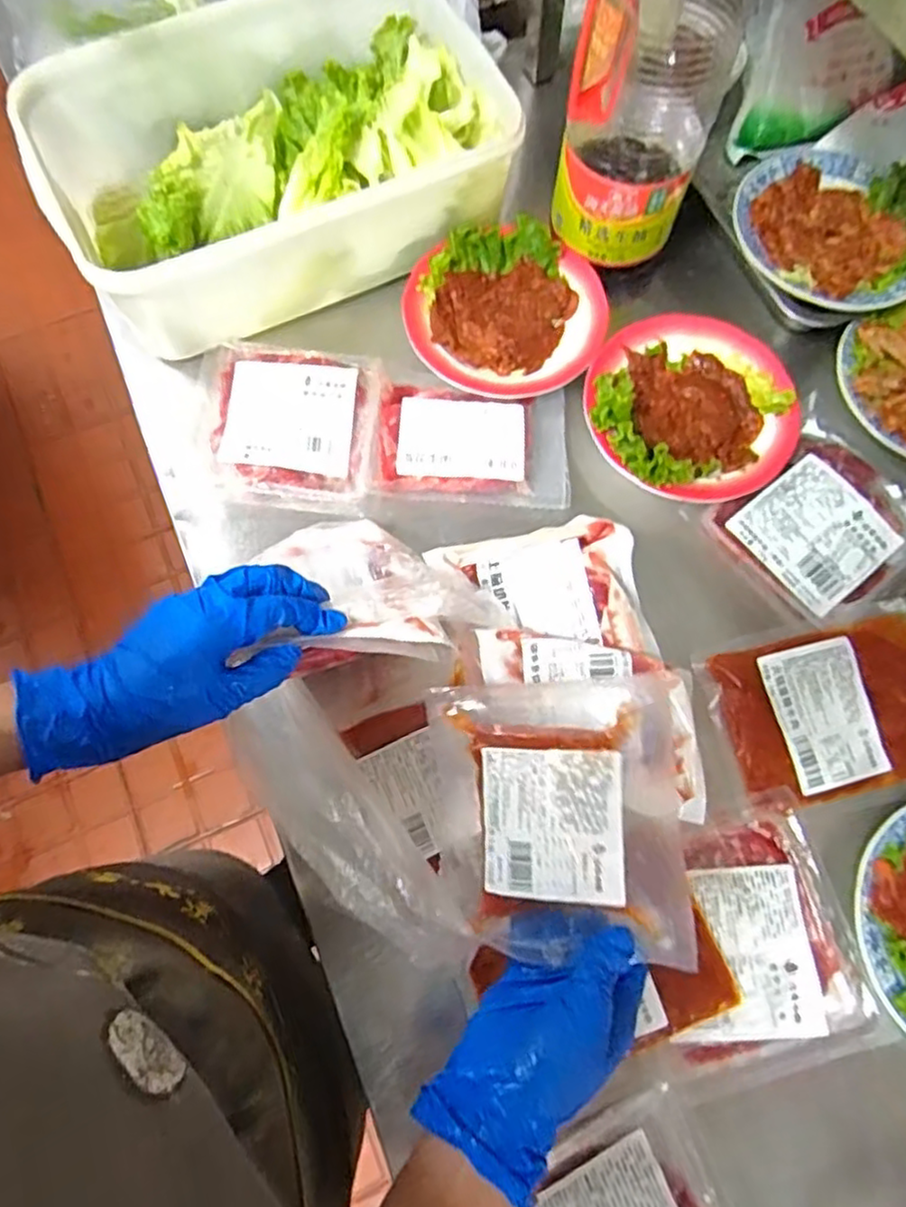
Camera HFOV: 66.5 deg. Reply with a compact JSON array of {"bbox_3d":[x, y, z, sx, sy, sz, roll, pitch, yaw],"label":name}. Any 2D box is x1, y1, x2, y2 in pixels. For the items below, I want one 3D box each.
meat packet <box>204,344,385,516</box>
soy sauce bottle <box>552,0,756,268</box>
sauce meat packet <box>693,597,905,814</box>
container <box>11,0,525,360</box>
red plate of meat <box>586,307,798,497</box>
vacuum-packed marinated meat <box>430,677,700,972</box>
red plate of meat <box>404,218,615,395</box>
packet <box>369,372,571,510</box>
[{"bbox_3d":[-0.132,-0.146,0.553,0.143,0.015,0.140,4,72,2],"label":"meat packet"},{"bbox_3d":[0.143,-0.390,0.495,0.102,0.268,0.127,13,73,5],"label":"soy sauce bottle"},{"bbox_3d":[0.287,0.074,0.491,0.184,0.030,0.128,-13,73,-4],"label":"sauce meat packet"},{"bbox_3d":[-0.139,-0.370,0.579,0.366,0.105,0.230,-28,74,-8],"label":"container"},{"bbox_3d":[0.189,-0.165,0.547,0.160,0.037,0.164,0,72,0],"label":"red plate of meat"},{"bbox_3d":[0.063,0.118,0.389,0.123,0.025,0.149,-8,77,17],"label":"vacuum-packed marinated meat"},{"bbox_3d":[0.045,-0.247,0.576,0.161,0.033,0.144,17,73,6],"label":"red plate of meat"},{"bbox_3d":[0.015,-0.129,0.556,0.152,0.016,0.103,2,72,1],"label":"packet"}]

